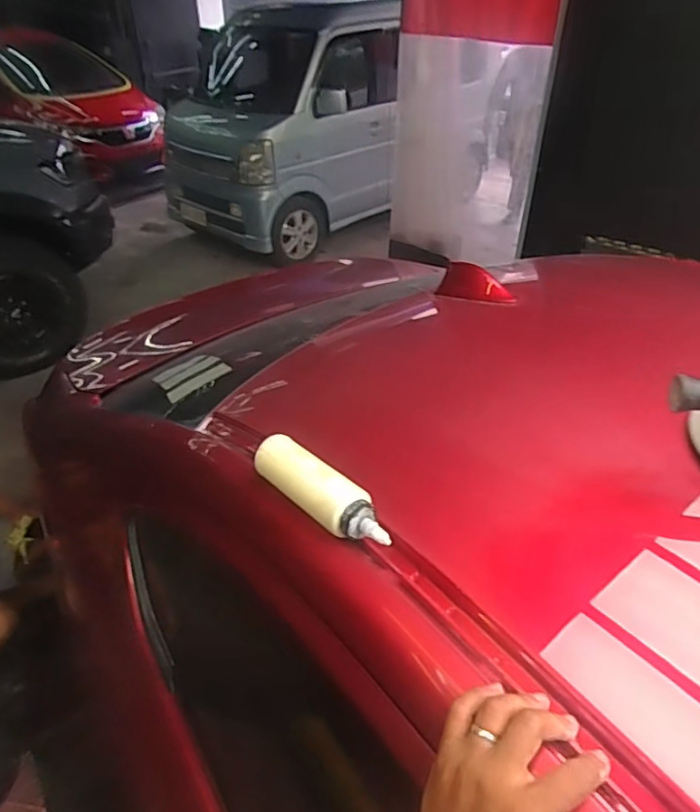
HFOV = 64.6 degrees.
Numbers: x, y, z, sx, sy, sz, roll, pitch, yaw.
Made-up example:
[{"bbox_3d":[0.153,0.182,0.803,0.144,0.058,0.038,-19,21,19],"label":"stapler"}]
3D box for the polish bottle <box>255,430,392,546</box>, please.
[{"bbox_3d":[-0.033,0.089,0.591,0.052,0.045,0.198,-29,45,-32],"label":"polish bottle"}]

